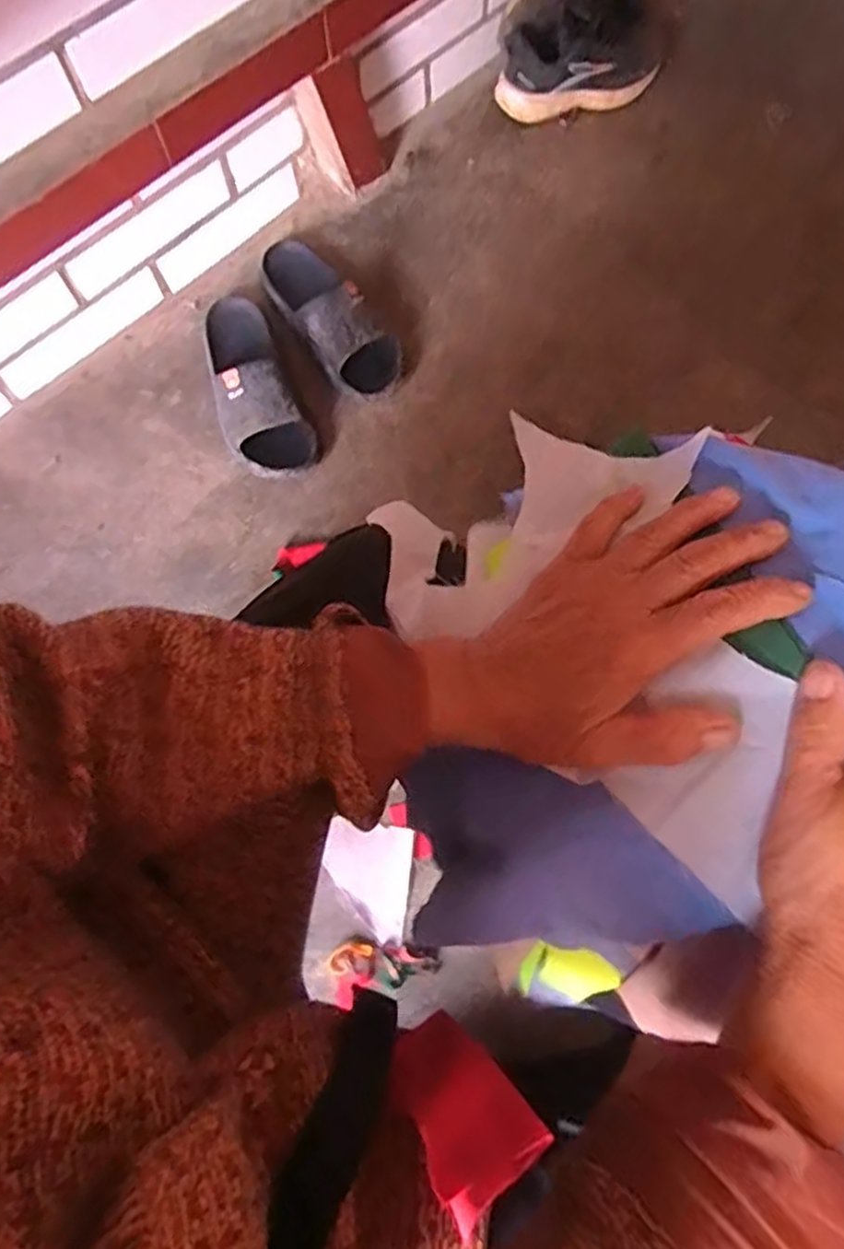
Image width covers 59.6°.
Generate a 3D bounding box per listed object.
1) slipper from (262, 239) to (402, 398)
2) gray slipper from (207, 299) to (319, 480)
[{"bbox_3d":[-0.128,-0.414,0.973,0.097,0.071,0.266,-35,76,-9],"label":"slipper"},{"bbox_3d":[-0.228,-0.319,0.957,0.106,0.079,0.270,-23,75,-6],"label":"gray slipper"}]

